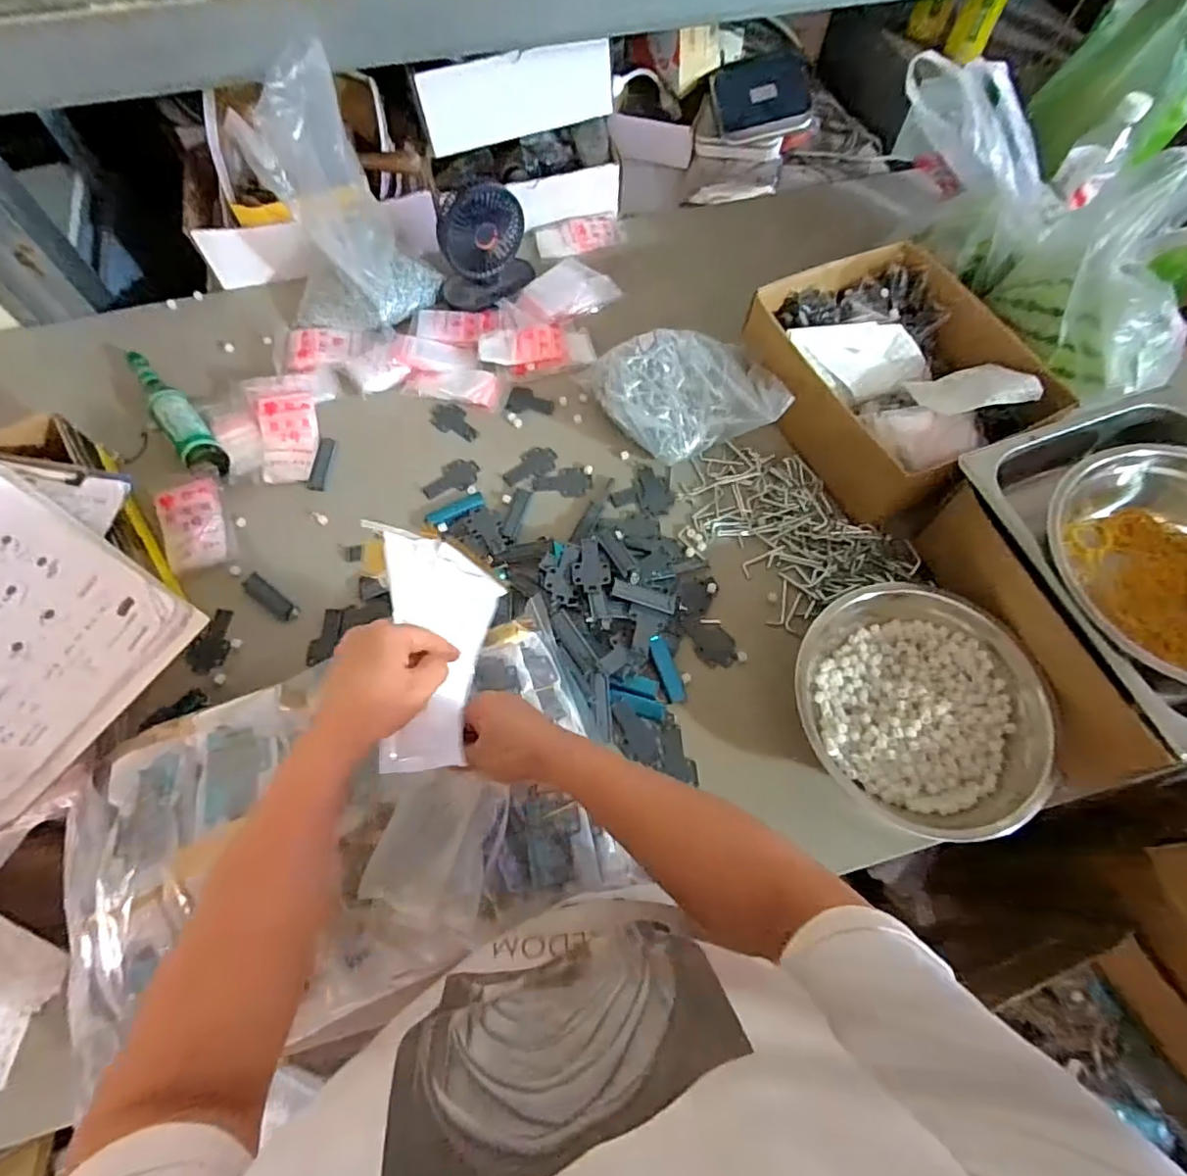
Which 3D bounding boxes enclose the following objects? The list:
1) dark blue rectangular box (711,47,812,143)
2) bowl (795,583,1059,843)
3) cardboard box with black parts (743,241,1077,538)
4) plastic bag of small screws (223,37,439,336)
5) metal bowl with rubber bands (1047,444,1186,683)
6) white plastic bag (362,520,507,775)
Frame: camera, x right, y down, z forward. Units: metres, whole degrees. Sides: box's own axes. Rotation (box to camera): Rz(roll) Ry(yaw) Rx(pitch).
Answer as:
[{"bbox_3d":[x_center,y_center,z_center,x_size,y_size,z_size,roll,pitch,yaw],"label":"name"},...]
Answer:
[{"bbox_3d":[0.282,-0.832,1.018,0.149,0.023,0.128,-7,97,17],"label":"dark blue rectangular box"},{"bbox_3d":[0.334,0.119,0.624,0.252,0.065,0.223,40,71,16],"label":"bowl"},{"bbox_3d":[0.376,-0.260,0.770,0.254,0.116,0.345,-25,68,-11],"label":"cardboard box with black parts"},{"bbox_3d":[-0.320,-0.476,0.767,0.190,0.274,0.125,-35,70,-15],"label":"plastic bag of small screws"},{"bbox_3d":[0.545,-0.013,0.580,0.224,0.099,0.234,0,66,0],"label":"metal bowl with rubber bands"},{"bbox_3d":[-0.123,0.047,0.485,0.096,0.031,0.186,9,75,-41],"label":"white plastic bag"}]

